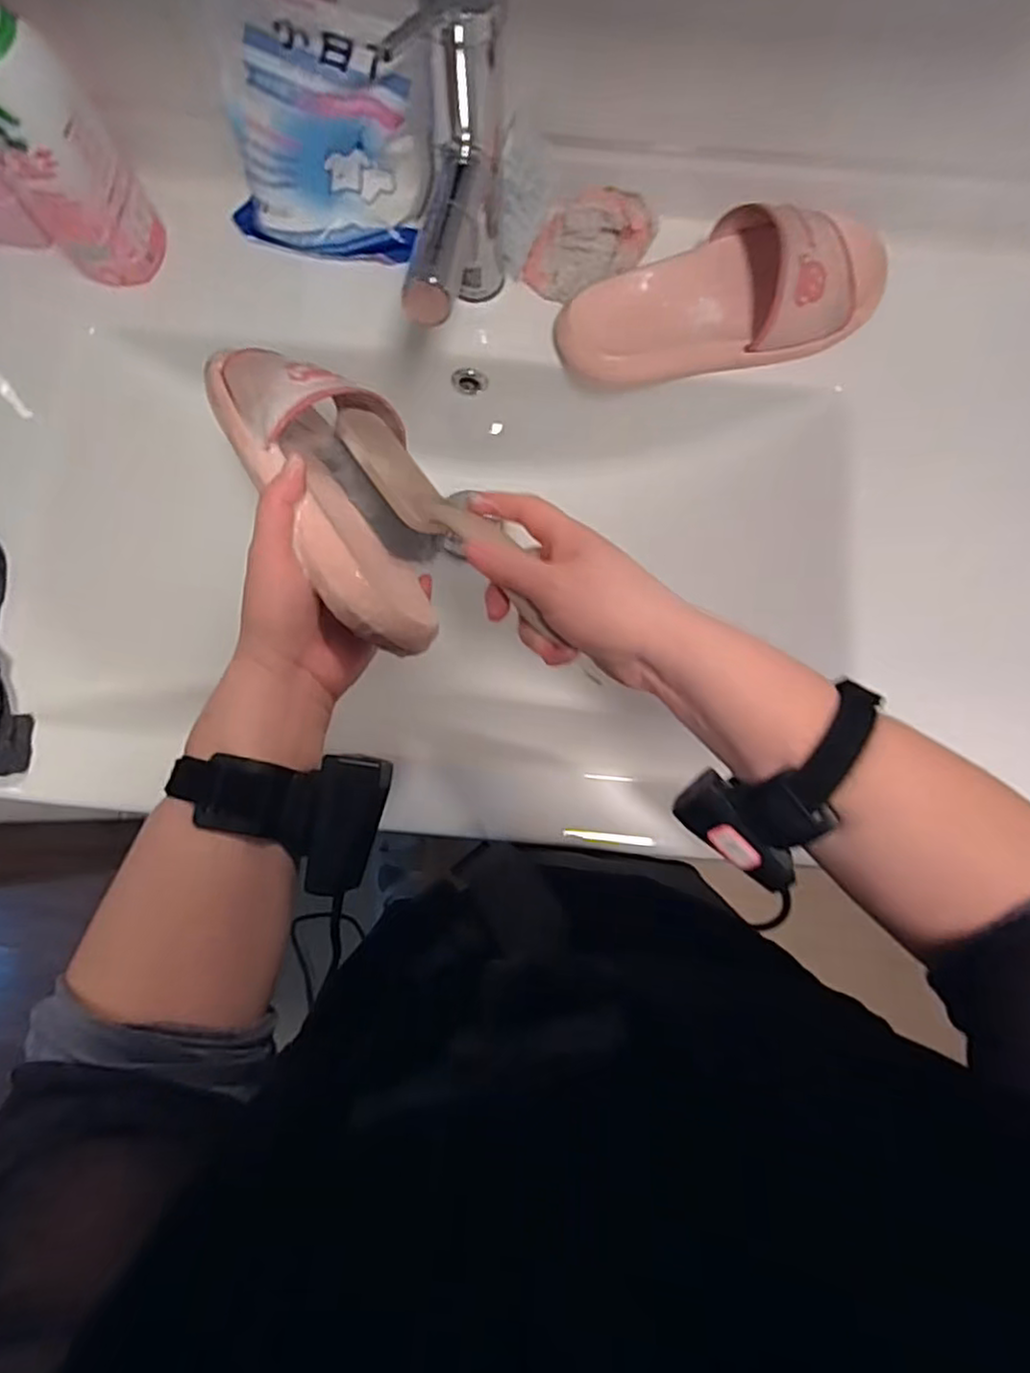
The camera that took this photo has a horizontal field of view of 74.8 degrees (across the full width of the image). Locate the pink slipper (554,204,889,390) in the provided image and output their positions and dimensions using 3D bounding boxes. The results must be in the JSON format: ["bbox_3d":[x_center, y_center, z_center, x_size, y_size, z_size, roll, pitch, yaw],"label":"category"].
[{"bbox_3d":[0.159,-0.297,0.507,0.251,0.067,0.109,-3,80,-1],"label":"pink slipper"}]

